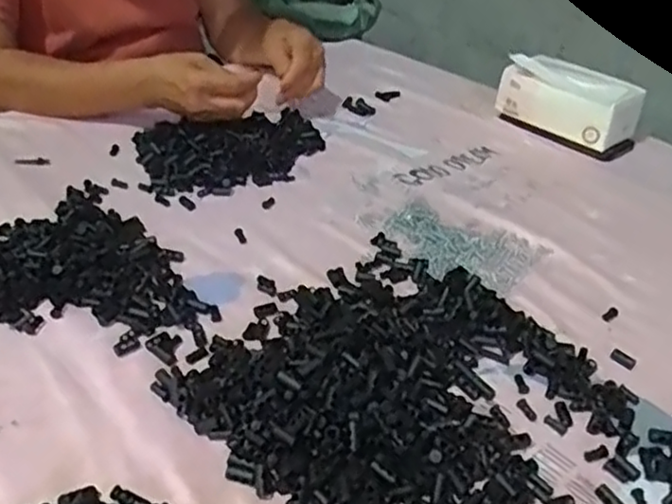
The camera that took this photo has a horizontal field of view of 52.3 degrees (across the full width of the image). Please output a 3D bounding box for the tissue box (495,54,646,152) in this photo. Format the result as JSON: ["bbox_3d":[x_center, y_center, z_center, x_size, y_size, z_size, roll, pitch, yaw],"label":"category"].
[{"bbox_3d":[0.304,-0.200,0.901,0.085,0.071,0.171,-24,44,-34],"label":"tissue box"}]

